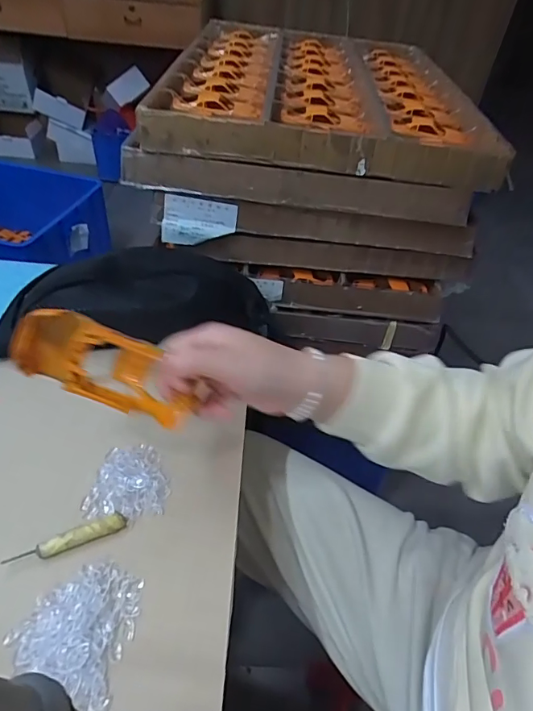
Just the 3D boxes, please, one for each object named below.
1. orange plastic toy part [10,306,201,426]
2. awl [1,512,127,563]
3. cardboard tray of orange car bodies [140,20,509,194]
[{"bbox_3d":[-0.119,0.011,0.349,0.137,0.055,0.039,33,36,-23],"label":"orange plastic toy part"},{"bbox_3d":[-0.157,0.145,0.360,0.088,0.010,0.013,-14,48,-21],"label":"awl"},{"bbox_3d":[0.090,-0.478,0.793,0.447,0.055,0.656,6,44,-2],"label":"cardboard tray of orange car bodies"}]

